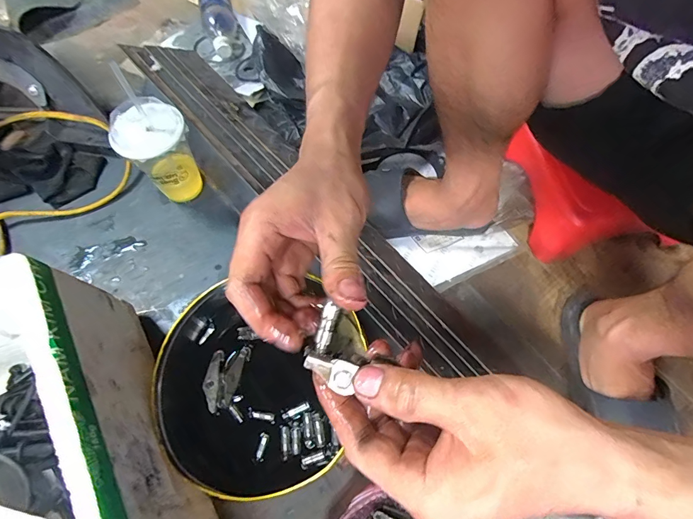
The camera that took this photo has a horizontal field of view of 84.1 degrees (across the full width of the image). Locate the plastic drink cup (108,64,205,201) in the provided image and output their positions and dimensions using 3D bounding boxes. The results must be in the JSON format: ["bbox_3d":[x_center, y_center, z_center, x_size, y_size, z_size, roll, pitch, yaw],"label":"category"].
[{"bbox_3d":[-0.259,-0.153,0.536,0.086,0.171,0.083,0,66,1],"label":"plastic drink cup"}]

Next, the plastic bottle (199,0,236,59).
[{"bbox_3d":[-0.237,-0.445,0.709,0.060,0.053,0.157,-14,66,-5],"label":"plastic bottle"}]

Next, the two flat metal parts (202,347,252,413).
[{"bbox_3d":[-0.148,0.138,0.456,0.043,0.020,0.077,14,67,7],"label":"two flat metal parts"}]

